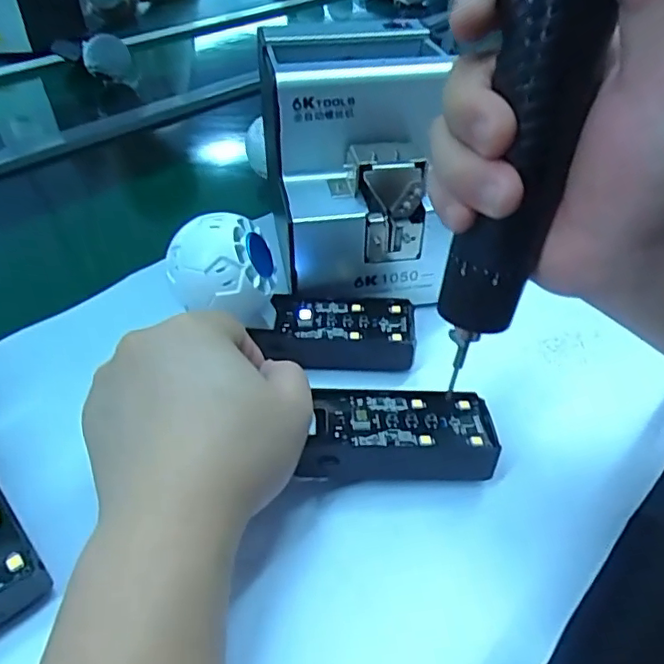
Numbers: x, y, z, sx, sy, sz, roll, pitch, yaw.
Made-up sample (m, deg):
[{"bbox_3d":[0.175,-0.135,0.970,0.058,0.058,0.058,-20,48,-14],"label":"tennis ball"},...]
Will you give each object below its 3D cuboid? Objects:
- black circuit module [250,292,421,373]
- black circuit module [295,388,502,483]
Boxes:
[{"bbox_3d":[0.004,0.000,0.370,0.093,0.028,0.047,-1,39,1],"label":"black circuit module"},{"bbox_3d":[0.033,0.052,0.303,0.097,0.025,0.045,-4,39,-3],"label":"black circuit module"}]

